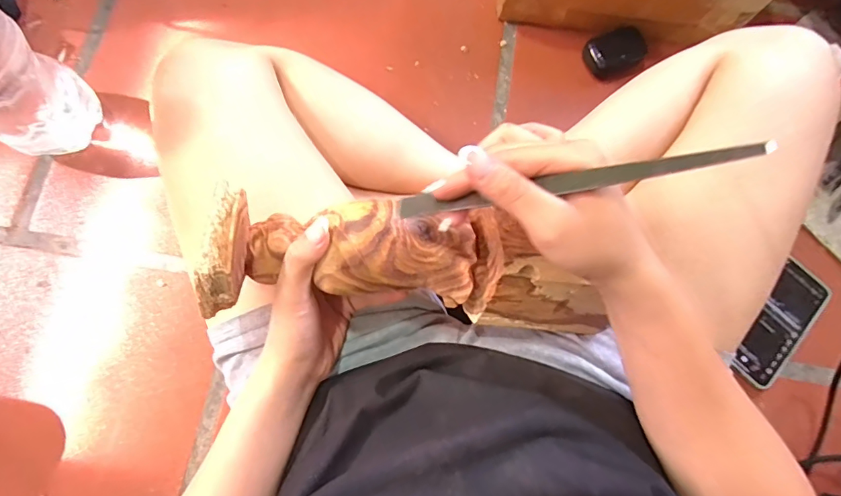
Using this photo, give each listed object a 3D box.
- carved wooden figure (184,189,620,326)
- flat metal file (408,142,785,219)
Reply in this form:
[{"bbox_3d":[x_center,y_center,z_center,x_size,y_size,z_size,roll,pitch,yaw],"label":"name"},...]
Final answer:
[{"bbox_3d":[0.003,0.014,0.319,0.275,0.058,0.078,8,78,-11],"label":"carved wooden figure"},{"bbox_3d":[0.076,-0.035,0.250,0.191,0.011,0.012,-7,77,23],"label":"flat metal file"}]

